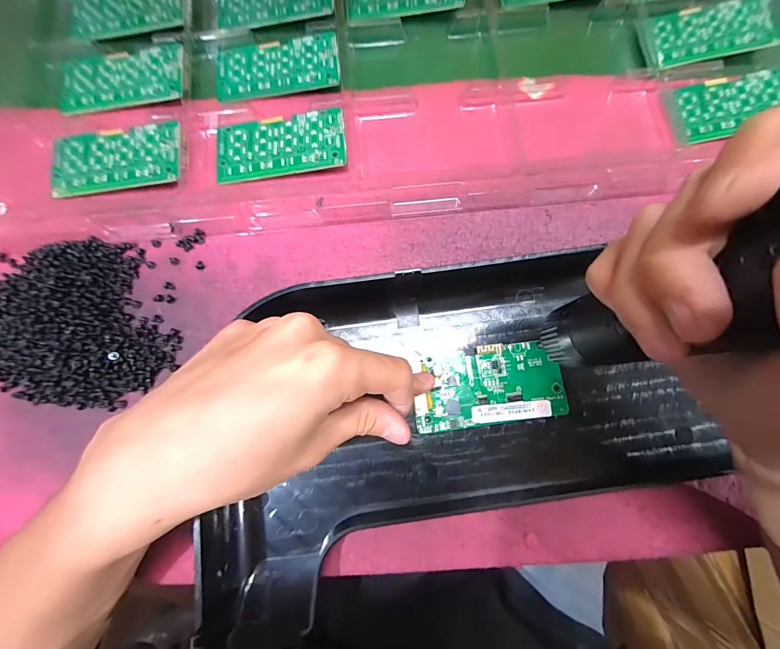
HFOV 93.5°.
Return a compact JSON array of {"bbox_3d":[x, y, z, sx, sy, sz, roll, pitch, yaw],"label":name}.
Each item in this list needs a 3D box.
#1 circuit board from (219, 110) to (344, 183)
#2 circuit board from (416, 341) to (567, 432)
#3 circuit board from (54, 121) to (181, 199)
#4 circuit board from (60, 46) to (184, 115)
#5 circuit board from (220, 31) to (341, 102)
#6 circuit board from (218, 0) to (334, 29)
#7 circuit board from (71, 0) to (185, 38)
[{"bbox_3d":[-0.079,-0.131,0.266,0.093,0.008,0.046,-7,79,-1],"label":"circuit board"},{"bbox_3d":[0.062,0.039,0.231,0.093,0.004,0.047,-7,79,-1],"label":"circuit board"},{"bbox_3d":[-0.197,-0.119,0.263,0.091,0.004,0.046,-5,81,4],"label":"circuit board"},{"bbox_3d":[-0.202,-0.186,0.276,0.091,0.004,0.047,-6,79,-1],"label":"circuit board"},{"bbox_3d":[-0.086,-0.198,0.282,0.093,0.008,0.048,-5,79,-1],"label":"circuit board"},{"bbox_3d":[-0.093,-0.266,0.299,0.092,0.007,0.051,-5,79,-1],"label":"circuit board"},{"bbox_3d":[-0.211,-0.256,0.295,0.092,0.004,0.049,-4,79,-1],"label":"circuit board"}]

